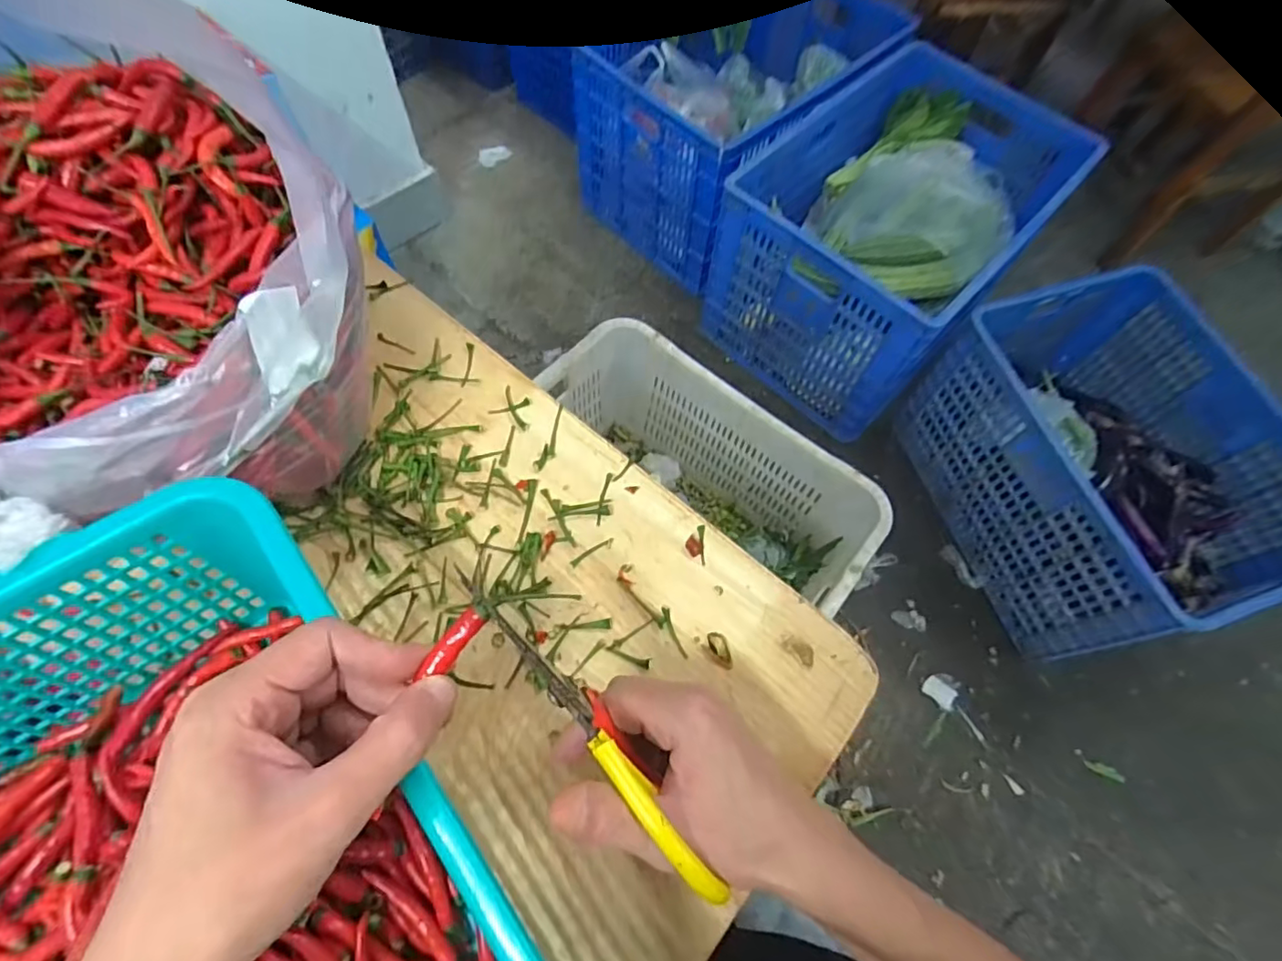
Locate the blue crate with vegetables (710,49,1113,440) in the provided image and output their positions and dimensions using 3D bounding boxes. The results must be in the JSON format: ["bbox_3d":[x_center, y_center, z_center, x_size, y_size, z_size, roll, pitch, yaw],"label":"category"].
[{"bbox_3d":[0.557,-0.538,1.343,0.486,0.389,0.719,42,70,15],"label":"blue crate with vegetables"}]

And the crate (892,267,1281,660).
[{"bbox_3d":[0.864,-0.027,1.147,0.440,0.368,0.584,-15,67,-9],"label":"crate"}]

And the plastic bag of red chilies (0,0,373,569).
[{"bbox_3d":[-0.334,-0.131,0.373,0.278,0.219,0.322,-30,70,-15],"label":"plastic bag of red chilies"}]

